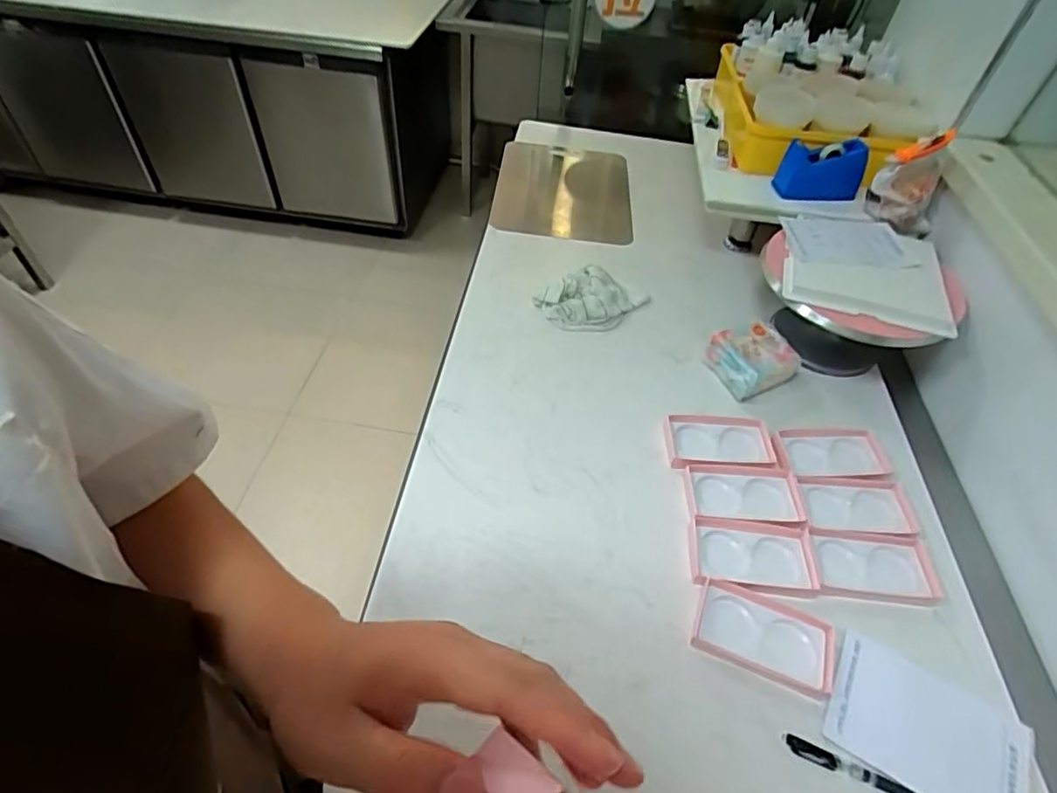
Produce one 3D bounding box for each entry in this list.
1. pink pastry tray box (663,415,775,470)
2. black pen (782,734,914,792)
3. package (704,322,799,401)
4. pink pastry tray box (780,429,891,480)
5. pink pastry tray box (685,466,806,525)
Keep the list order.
[{"bbox_3d":[0.273,0.065,0.822,0.143,0.020,0.089,2,48,-2],"label":"pink pastry tray box"},{"bbox_3d":[0.327,0.376,0.567,0.143,0.010,0.017,19,50,13],"label":"black pen"},{"bbox_3d":[0.359,-0.064,0.919,0.125,0.057,0.107,-21,53,-21],"label":"package"},{"bbox_3d":[0.431,0.081,0.813,0.138,0.017,0.079,-2,48,-6],"label":"pink pastry tray box"},{"bbox_3d":[0.289,0.135,0.768,0.147,0.022,0.084,4,48,-1],"label":"pink pastry tray box"}]

